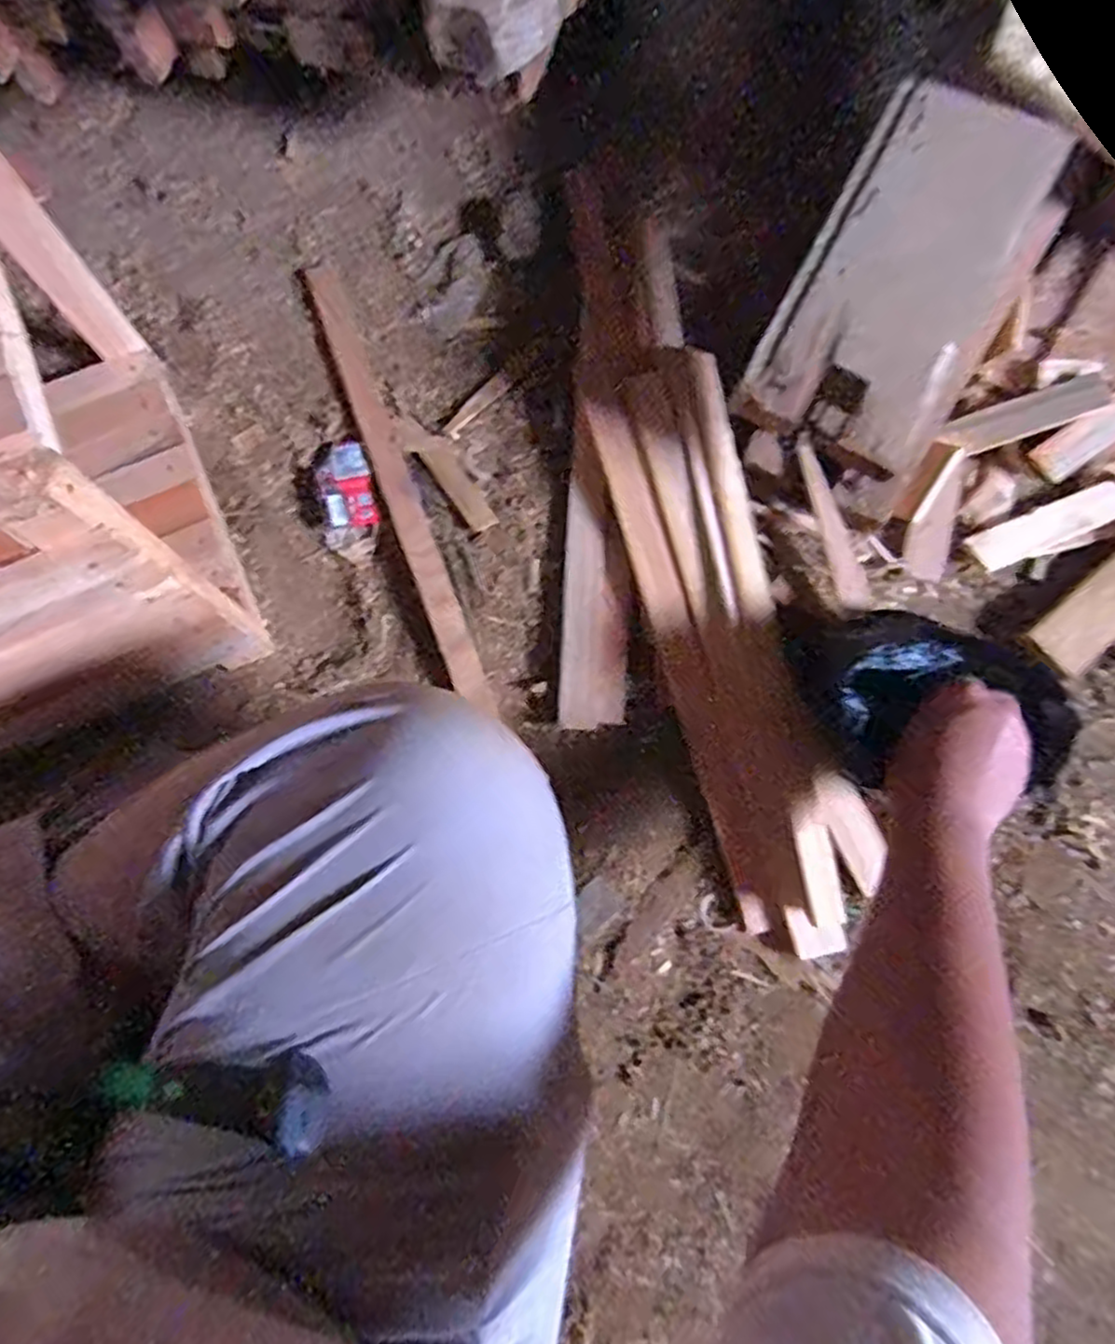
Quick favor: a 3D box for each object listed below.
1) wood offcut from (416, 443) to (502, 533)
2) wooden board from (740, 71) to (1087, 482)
[{"bbox_3d":[-0.092,-0.173,0.678,0.027,0.006,0.103,-33,78,-8],"label":"wood offcut"},{"bbox_3d":[0.258,-0.296,0.547,0.133,0.014,0.270,27,92,1],"label":"wooden board"}]

